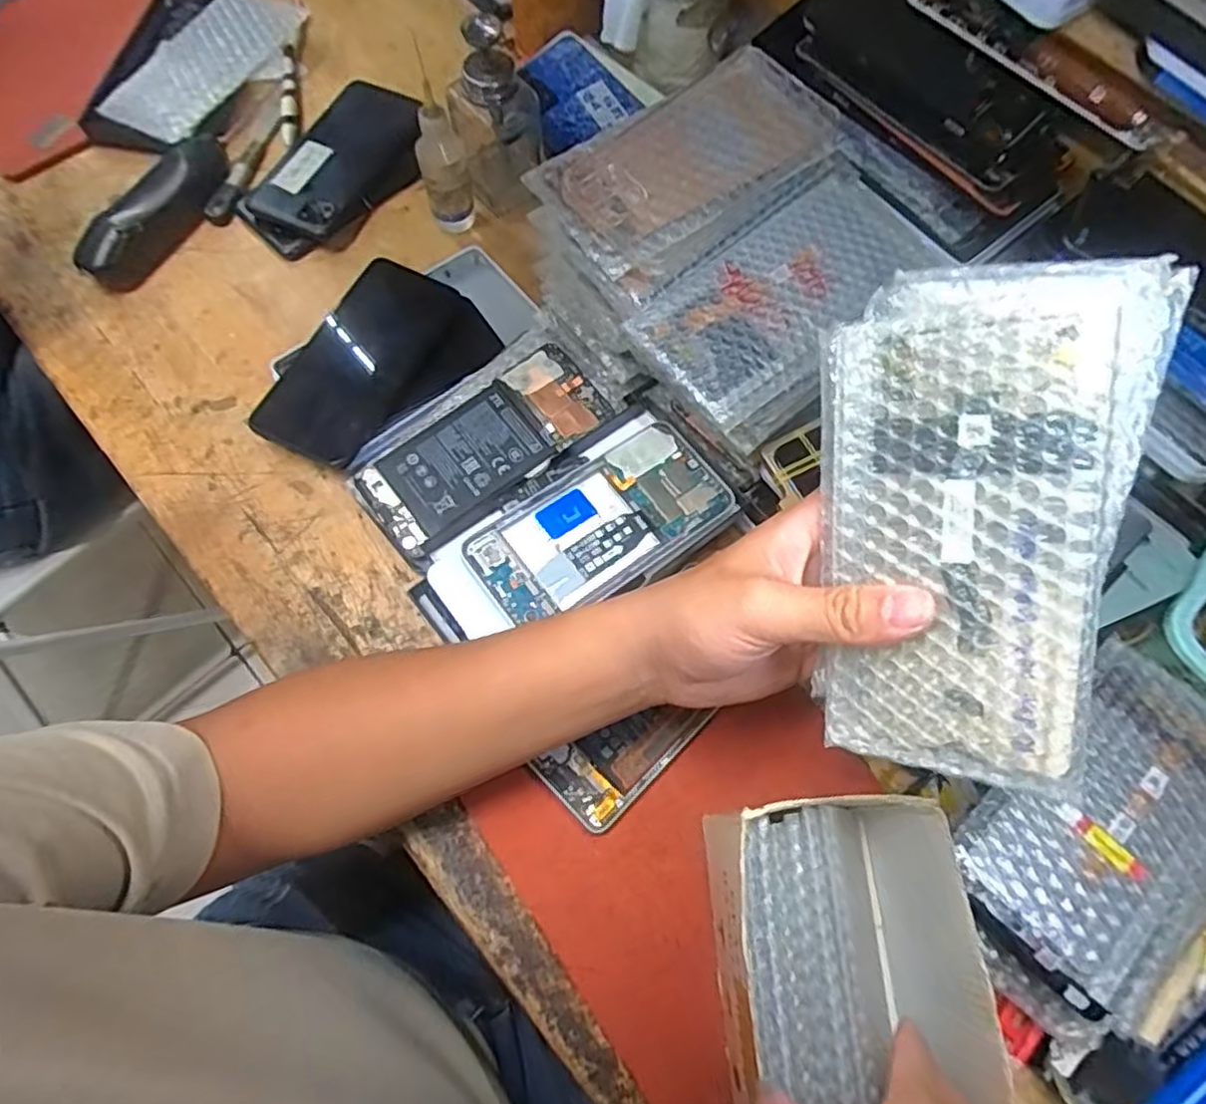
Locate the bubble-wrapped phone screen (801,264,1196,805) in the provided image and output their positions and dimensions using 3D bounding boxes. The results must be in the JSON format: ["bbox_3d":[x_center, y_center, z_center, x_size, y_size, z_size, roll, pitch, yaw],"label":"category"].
[{"bbox_3d":[0.133,-0.011,0.255,0.099,0.035,0.182,13,105,37],"label":"bubble-wrapped phone screen"}]

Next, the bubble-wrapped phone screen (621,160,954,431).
[{"bbox_3d":[0.111,-0.155,0.398,0.189,0.016,0.087,-39,76,-13],"label":"bubble-wrapped phone screen"}]

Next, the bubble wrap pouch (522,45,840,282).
[{"bbox_3d":[0.055,-0.235,0.410,0.182,0.028,0.084,-34,74,-12],"label":"bubble wrap pouch"}]

